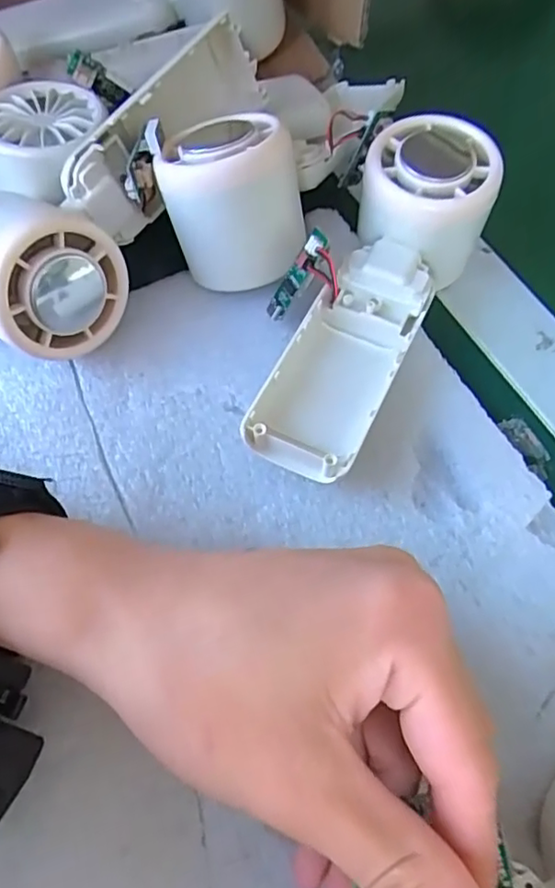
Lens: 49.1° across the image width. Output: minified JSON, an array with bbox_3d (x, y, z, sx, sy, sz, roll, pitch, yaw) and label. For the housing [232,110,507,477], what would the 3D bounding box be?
[{"bbox_3d":[0.034,-0.063,0.247,0.059,0.050,0.156,28,67,12],"label":"housing"}]

